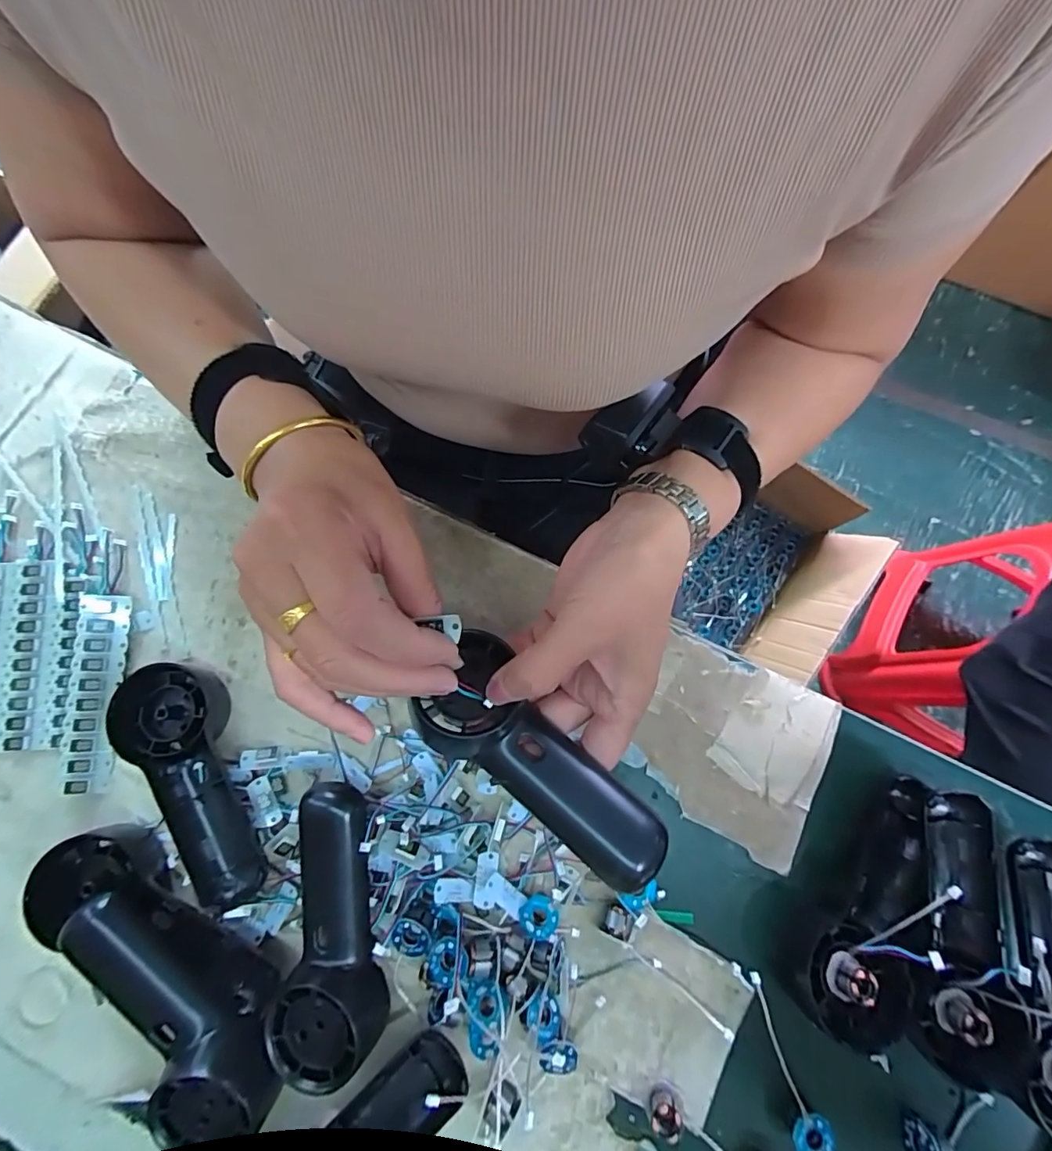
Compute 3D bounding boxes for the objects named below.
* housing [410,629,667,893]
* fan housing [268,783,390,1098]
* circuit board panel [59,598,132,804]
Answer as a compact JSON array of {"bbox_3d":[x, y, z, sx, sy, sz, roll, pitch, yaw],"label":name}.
[{"bbox_3d":[0.007,0.094,0.248,0.138,0.033,0.060,41,82,9],"label":"housing"},{"bbox_3d":[-0.107,0.200,0.295,0.058,0.035,0.142,4,79,1],"label":"fan housing"},{"bbox_3d":[-0.284,0.076,0.332,0.031,0.006,0.126,0,81,-15],"label":"circuit board panel"}]

